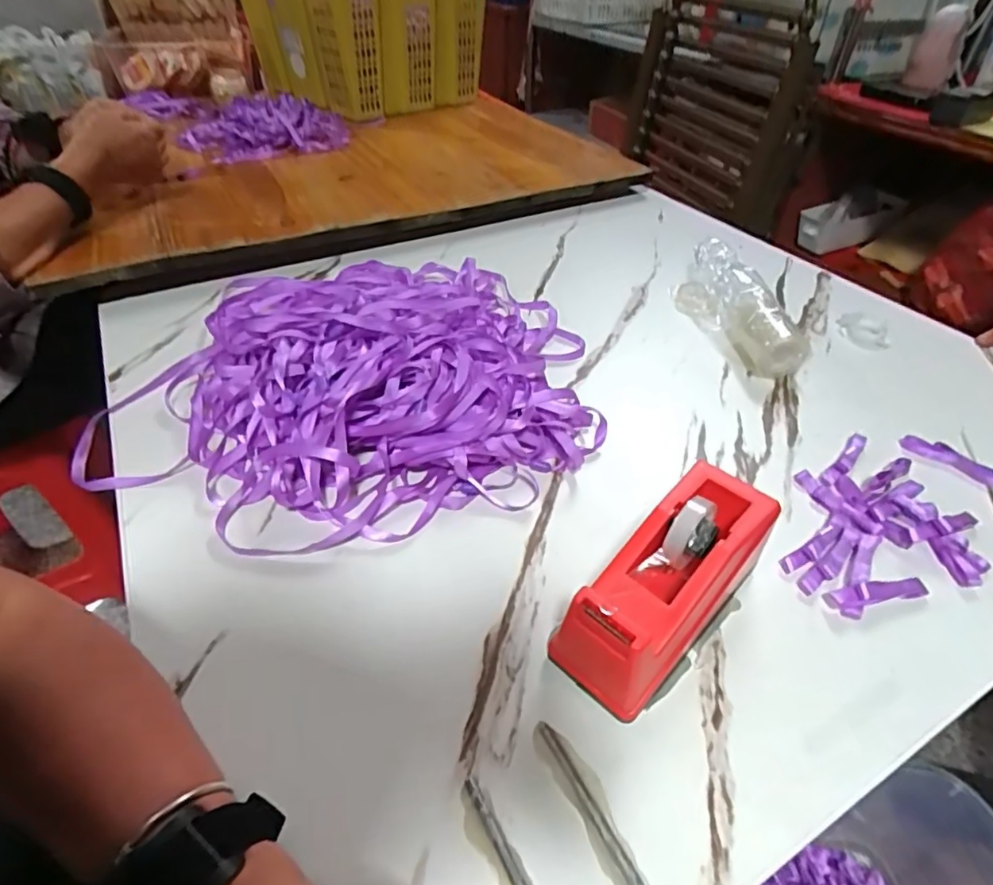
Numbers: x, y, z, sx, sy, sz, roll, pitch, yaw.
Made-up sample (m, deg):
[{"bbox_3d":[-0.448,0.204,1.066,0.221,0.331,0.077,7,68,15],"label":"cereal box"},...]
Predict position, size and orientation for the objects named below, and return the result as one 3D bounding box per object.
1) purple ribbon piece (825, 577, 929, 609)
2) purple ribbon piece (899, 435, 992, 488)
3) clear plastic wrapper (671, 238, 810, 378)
[{"bbox_3d":[0.247,0.097,0.368,0.066,0.014,0.014,-4,42,-6],"label":"purple ribbon piece"},{"bbox_3d":[0.365,0.013,0.458,0.014,0.008,0.071,-33,52,-32],"label":"purple ribbon piece"},{"bbox_3d":[0.249,-0.157,0.620,0.070,0.055,0.232,-4,42,-6],"label":"clear plastic wrapper"}]

